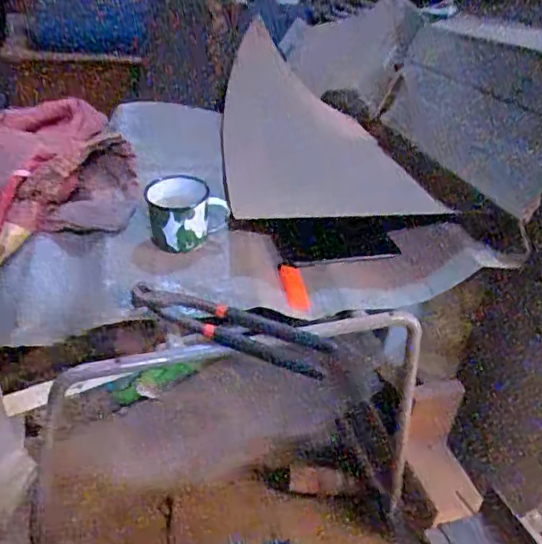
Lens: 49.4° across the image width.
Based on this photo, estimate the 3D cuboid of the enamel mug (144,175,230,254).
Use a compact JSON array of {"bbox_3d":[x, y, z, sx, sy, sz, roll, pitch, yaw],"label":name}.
[{"bbox_3d":[-0.103,-0.070,0.728,0.098,0.070,0.076,0,33,-7],"label":"enamel mug"}]

